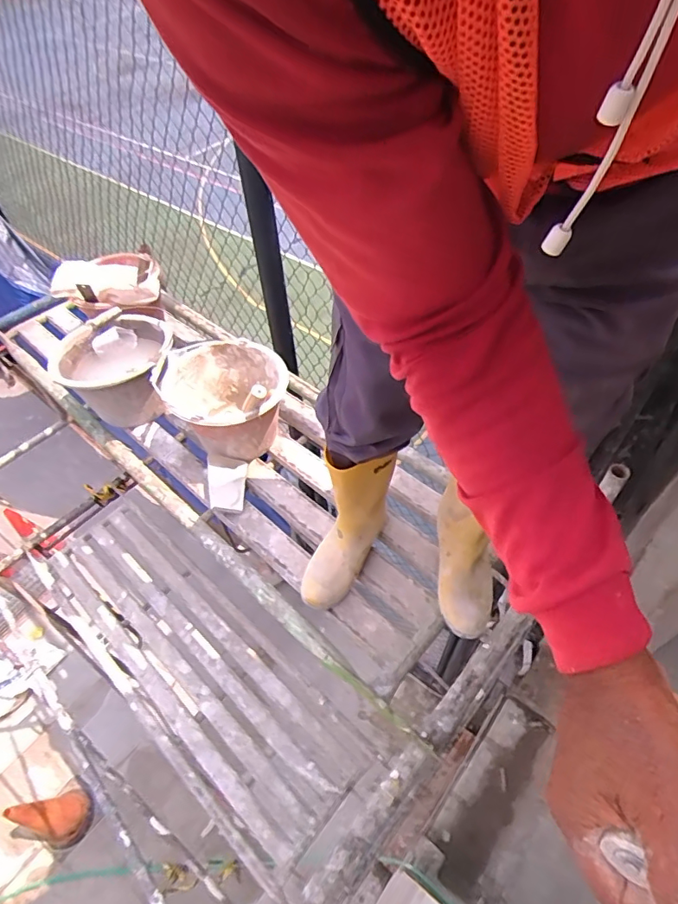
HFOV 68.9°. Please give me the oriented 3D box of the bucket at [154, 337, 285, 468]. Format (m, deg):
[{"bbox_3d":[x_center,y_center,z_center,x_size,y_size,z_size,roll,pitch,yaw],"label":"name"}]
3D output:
[{"bbox_3d":[-0.274,-0.133,1.199,0.274,0.234,0.314,-22,53,-13],"label":"bucket"}]

